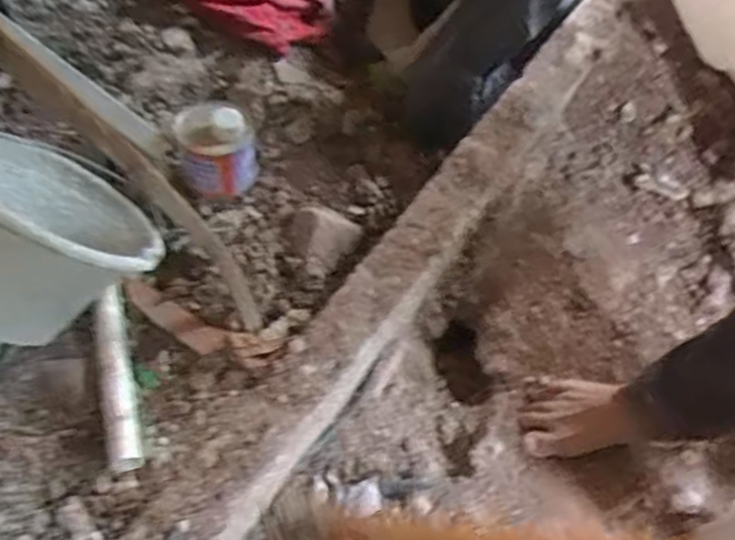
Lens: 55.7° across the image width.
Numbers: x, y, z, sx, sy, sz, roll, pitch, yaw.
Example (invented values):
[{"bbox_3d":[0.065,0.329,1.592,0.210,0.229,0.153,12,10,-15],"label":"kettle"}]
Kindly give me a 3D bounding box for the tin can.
[{"bbox_3d":[-0.206,-0.160,0.954,0.093,0.111,0.094,2,60,-3],"label":"tin can"}]

